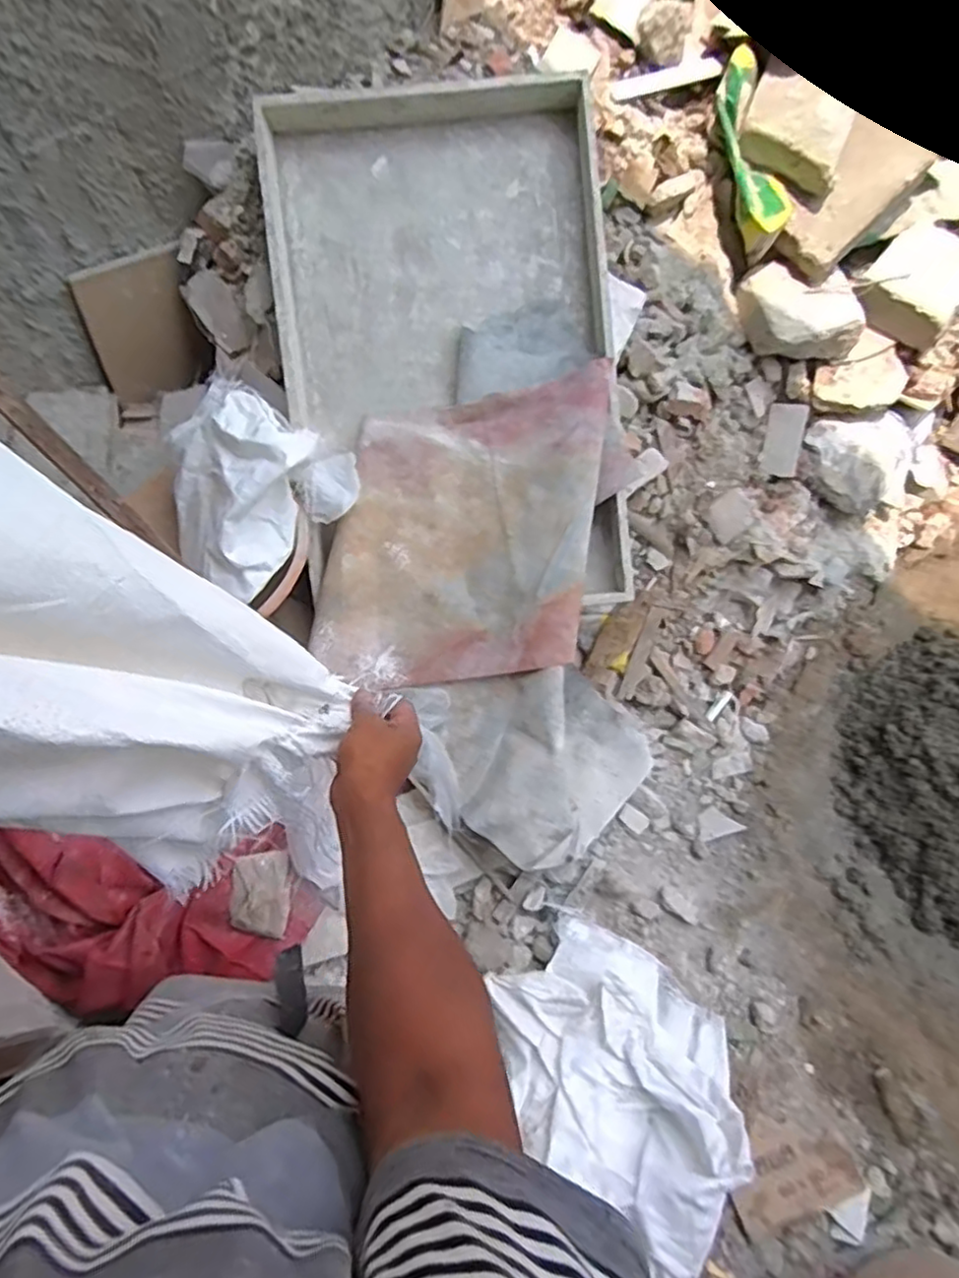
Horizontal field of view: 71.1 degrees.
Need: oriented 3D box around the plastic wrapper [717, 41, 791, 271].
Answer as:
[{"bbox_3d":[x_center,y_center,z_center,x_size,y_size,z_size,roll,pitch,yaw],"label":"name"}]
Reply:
[{"bbox_3d":[0.552,-0.987,1.374,0.061,0.103,0.375,-19,101,-9],"label":"plastic wrapper"}]

